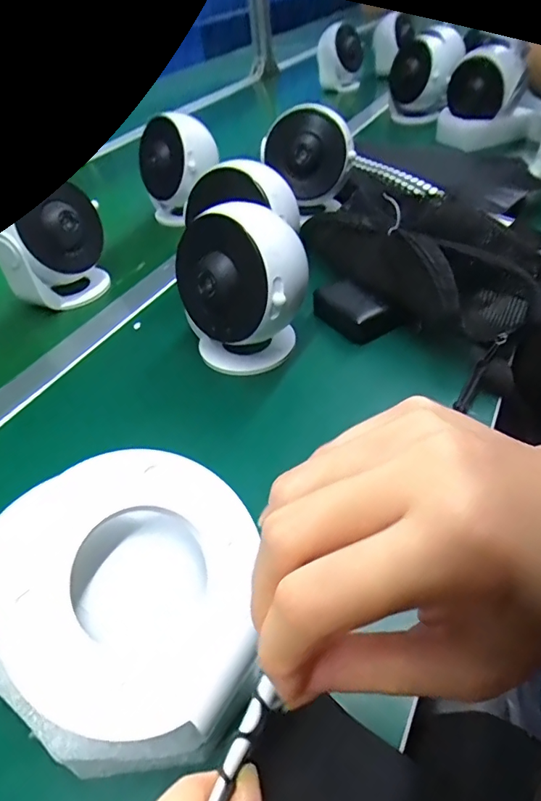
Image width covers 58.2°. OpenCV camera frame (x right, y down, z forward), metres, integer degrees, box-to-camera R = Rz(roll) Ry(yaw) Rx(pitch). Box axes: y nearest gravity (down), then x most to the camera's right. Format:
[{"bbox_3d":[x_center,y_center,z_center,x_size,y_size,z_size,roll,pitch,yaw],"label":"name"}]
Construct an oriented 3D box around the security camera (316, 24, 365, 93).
[{"bbox_3d":[0.151,-0.746,1.055,0.095,0.109,0.119,0,42,7],"label":"security camera"}]

